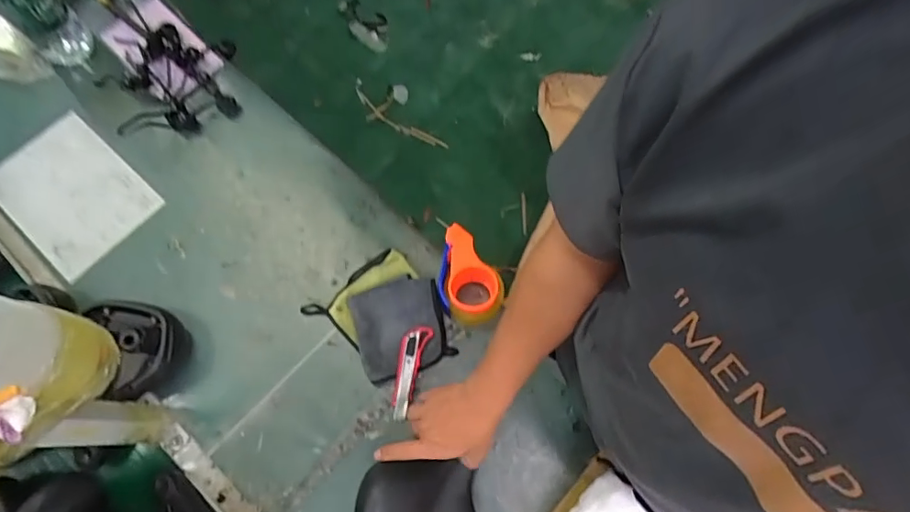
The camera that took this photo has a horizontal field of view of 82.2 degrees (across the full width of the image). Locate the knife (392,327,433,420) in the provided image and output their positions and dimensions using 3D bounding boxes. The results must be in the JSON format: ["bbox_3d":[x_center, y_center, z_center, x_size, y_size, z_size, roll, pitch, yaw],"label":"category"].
[{"bbox_3d":[-0.076,0.190,0.855,0.041,0.014,0.155,15,93,7],"label":"knife"}]

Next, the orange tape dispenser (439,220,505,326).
[{"bbox_3d":[0.028,0.030,0.888,0.108,0.064,0.164,-1,71,2],"label":"orange tape dispenser"}]

